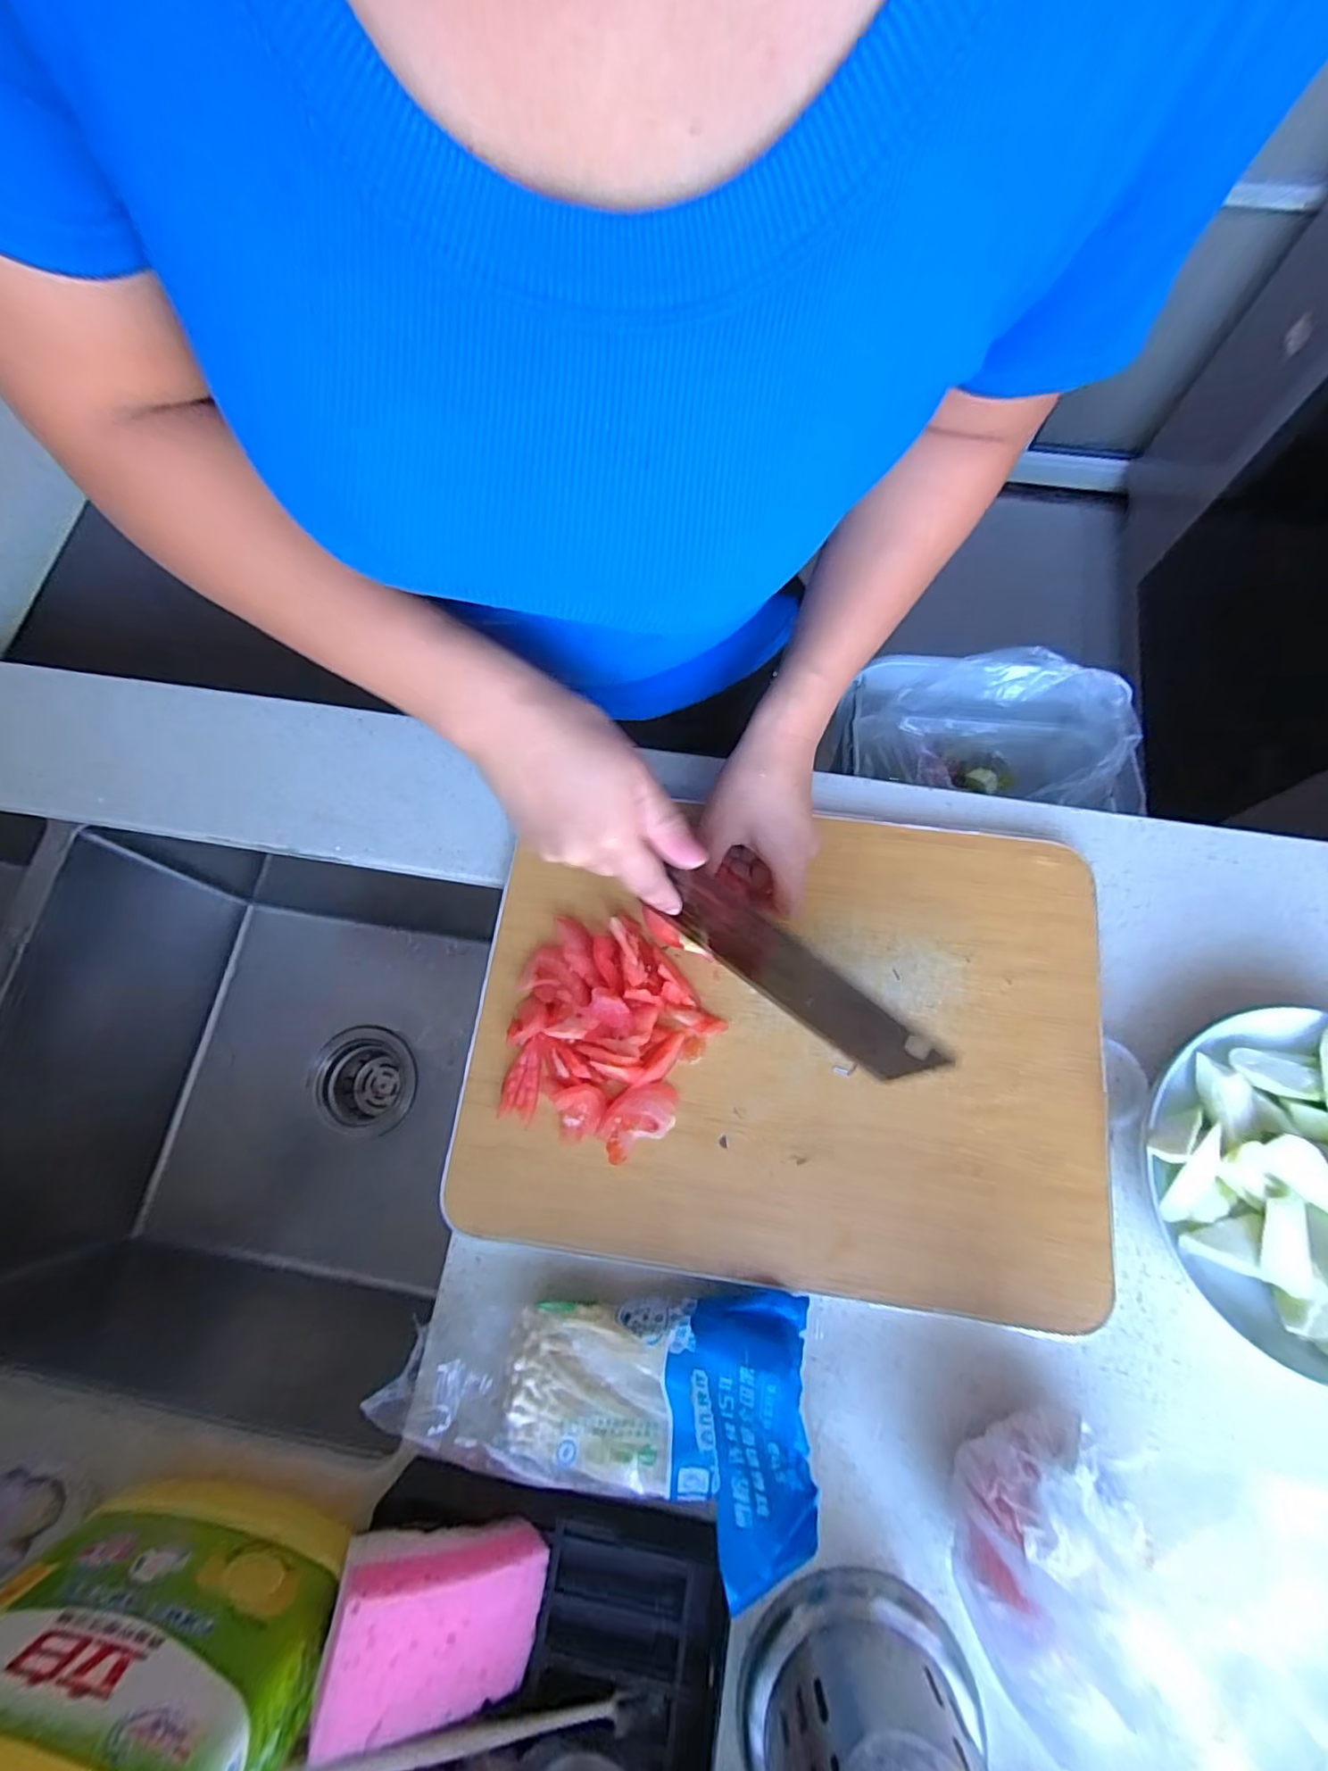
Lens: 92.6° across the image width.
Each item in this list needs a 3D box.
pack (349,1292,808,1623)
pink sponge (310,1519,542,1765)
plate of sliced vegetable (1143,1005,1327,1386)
[{"bbox_3d":[-0.034,0.279,0.328,0.225,0.048,0.106,-4,72,1],"label":"pack"},{"bbox_3d":[-0.108,0.345,0.294,0.096,0.026,0.067,20,73,-31],"label":"pink sponge"},{"bbox_3d":[0.370,0.169,0.358,0.182,0.042,0.180,-1,72,2],"label":"plate of sliced vegetable"}]

